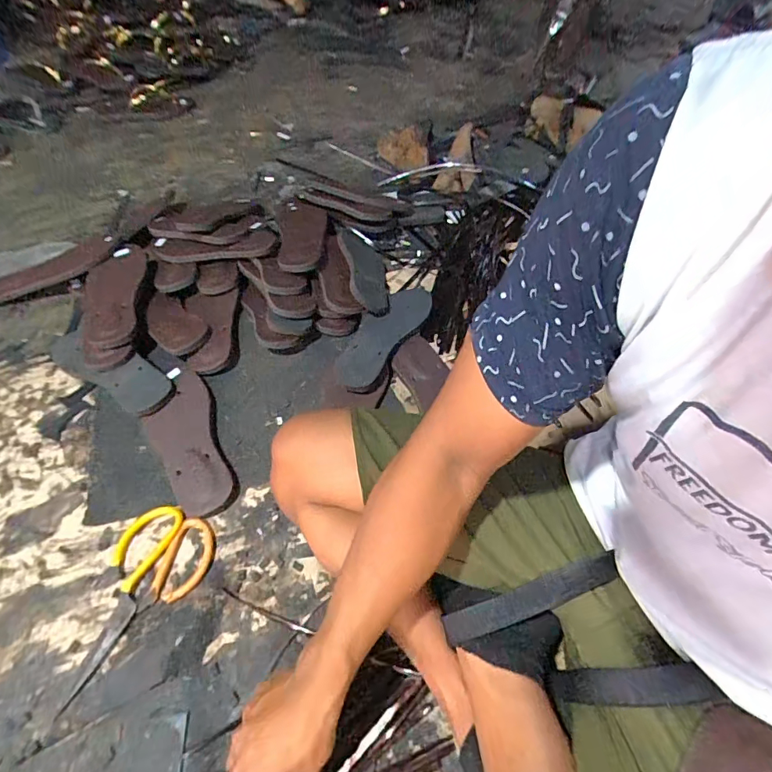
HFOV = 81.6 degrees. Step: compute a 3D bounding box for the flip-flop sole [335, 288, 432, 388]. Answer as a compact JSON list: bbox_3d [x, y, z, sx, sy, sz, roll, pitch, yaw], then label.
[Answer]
[{"bbox_3d":[0.001,-0.090,0.729,0.075,0.013,0.241,27,58,19],"label":"flip-flop sole"}]

